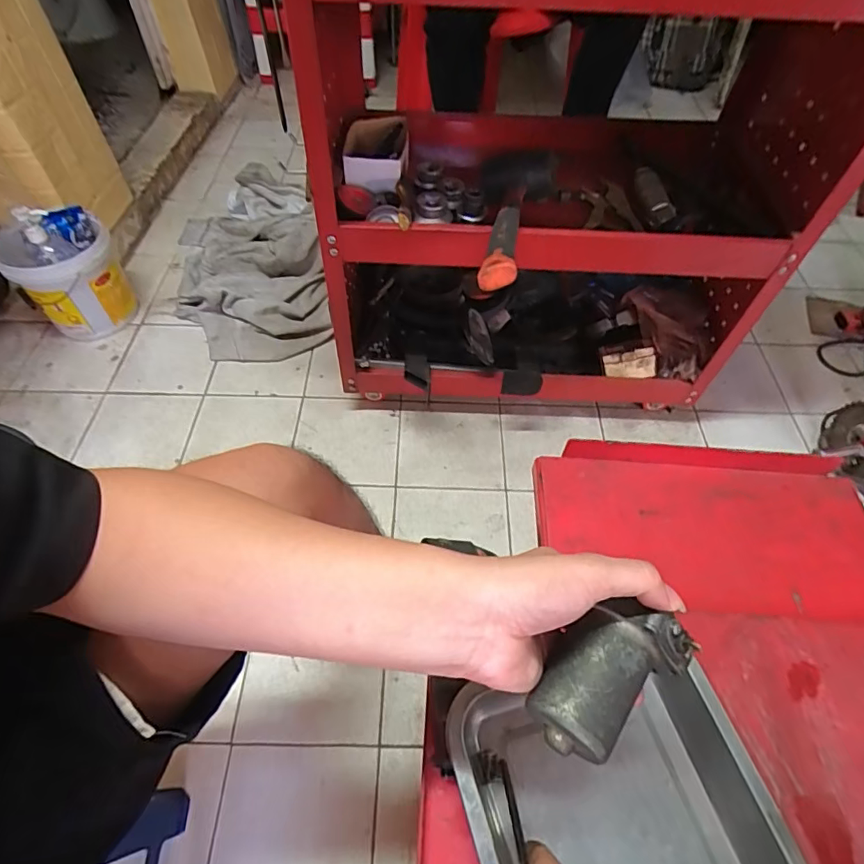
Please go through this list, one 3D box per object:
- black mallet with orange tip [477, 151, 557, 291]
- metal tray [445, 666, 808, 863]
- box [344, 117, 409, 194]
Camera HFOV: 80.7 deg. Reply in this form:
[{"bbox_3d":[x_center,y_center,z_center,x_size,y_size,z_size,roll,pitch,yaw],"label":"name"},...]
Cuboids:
[{"bbox_3d":[0.114,-0.300,0.705,0.113,0.077,0.353,9,56,4],"label":"black mallet with orange tip"},{"bbox_3d":[0.151,0.318,0.348,0.214,0.054,0.294,-14,57,-11],"label":"metal tray"},{"bbox_3d":[-0.094,-0.456,0.831,0.106,0.058,0.170,1,56,-1],"label":"box"}]

